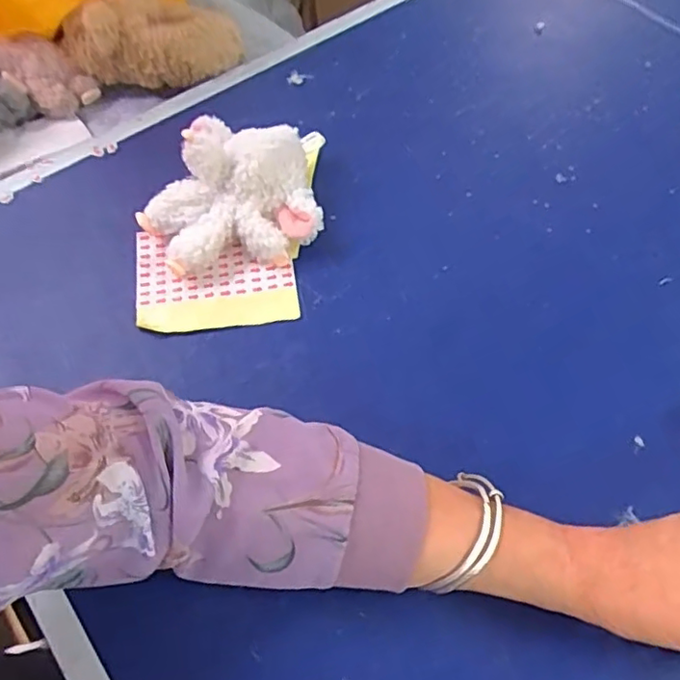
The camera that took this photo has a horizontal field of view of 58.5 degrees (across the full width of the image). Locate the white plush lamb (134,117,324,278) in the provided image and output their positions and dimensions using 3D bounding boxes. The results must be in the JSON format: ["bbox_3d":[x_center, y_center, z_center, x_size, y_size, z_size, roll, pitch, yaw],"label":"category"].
[{"bbox_3d":[-0.084,-0.122,0.481,0.143,0.063,0.125,-8,60,-3],"label":"white plush lamb"}]

